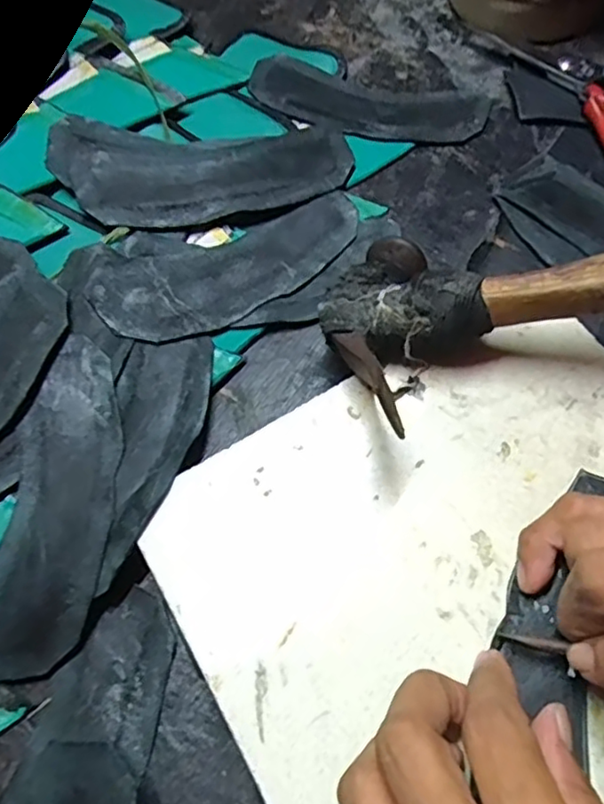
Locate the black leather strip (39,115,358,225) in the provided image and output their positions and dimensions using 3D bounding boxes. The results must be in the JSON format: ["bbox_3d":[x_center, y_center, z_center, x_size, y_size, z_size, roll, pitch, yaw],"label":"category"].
[{"bbox_3d":[-0.054,-0.127,0.343,0.162,0.027,0.073,-6,64,0],"label":"black leather strip"}]

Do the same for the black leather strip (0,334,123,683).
[{"bbox_3d":[-0.103,0.044,0.269,0.048,0.022,0.144,6,64,6],"label":"black leather strip"}]

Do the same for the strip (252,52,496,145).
[{"bbox_3d":[0.039,-0.185,0.382,0.146,0.009,0.054,13,65,9],"label":"strip"}]

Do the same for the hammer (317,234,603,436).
[{"bbox_3d":[0.100,-0.041,0.248,0.185,0.031,0.099,-4,62,21],"label":"hammer"}]

